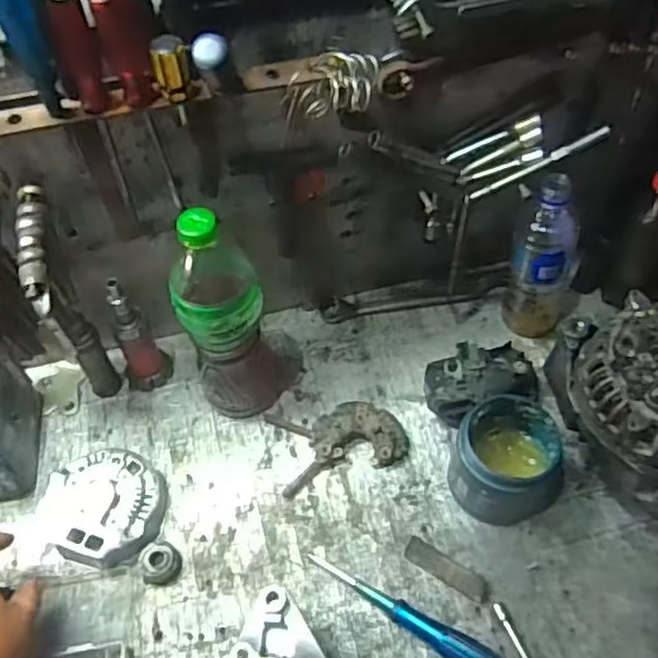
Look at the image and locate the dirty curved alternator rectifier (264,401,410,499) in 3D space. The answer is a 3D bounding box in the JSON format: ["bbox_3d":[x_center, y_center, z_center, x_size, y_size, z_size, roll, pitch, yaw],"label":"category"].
[{"bbox_3d":[0.011,0.113,0.717,0.134,0.025,0.087,-10,55,-6],"label":"dirty curved alternator rectifier"}]

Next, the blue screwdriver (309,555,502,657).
[{"bbox_3d":[0.069,0.255,0.618,0.195,0.027,0.029,28,59,19],"label":"blue screwdriver"}]

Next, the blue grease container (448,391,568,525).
[{"bbox_3d":[0.173,0.123,0.661,0.107,0.098,0.096,-19,56,-12],"label":"blue grease container"}]

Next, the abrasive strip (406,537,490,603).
[{"bbox_3d":[0.110,0.224,0.647,0.082,0.010,0.023,30,60,20],"label":"abrasive strip"}]

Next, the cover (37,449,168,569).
[{"bbox_3d":[-0.220,0.174,0.677,0.114,0.038,0.113,11,55,8],"label":"cover"}]

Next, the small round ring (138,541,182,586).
[{"bbox_3d":[-0.159,0.220,0.654,0.036,0.016,0.038,0,54,1],"label":"small round ring"}]

